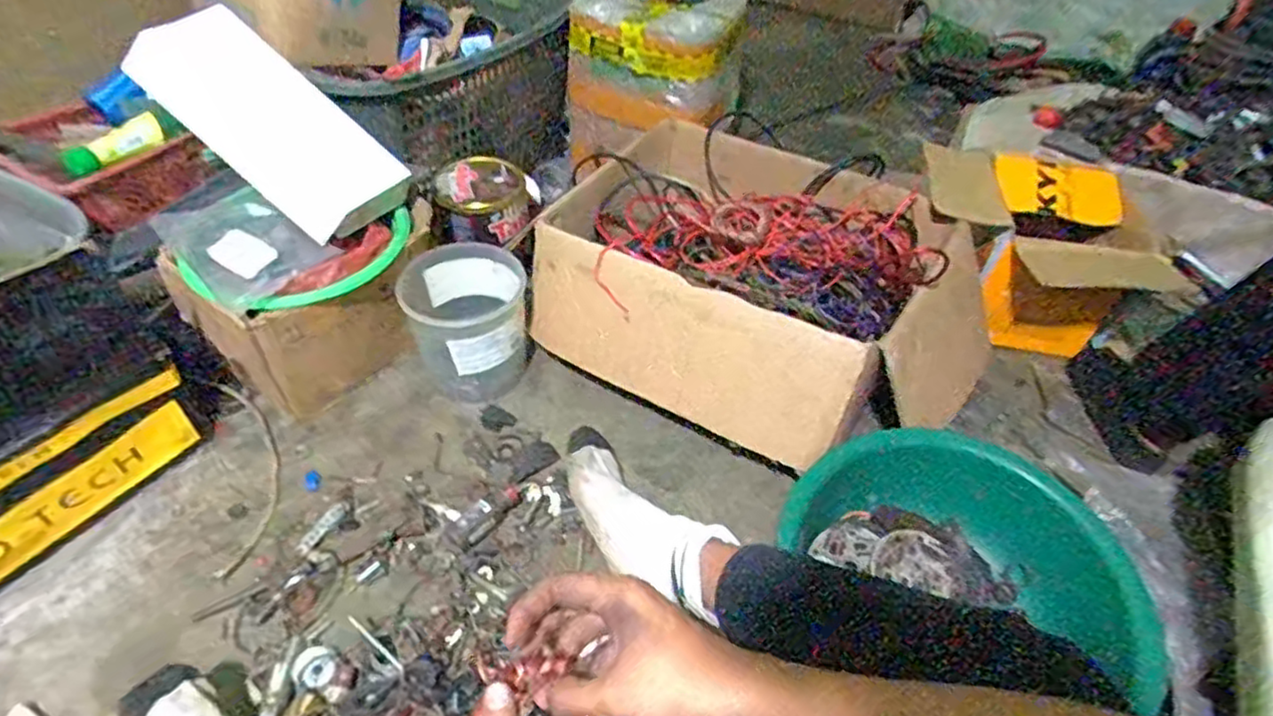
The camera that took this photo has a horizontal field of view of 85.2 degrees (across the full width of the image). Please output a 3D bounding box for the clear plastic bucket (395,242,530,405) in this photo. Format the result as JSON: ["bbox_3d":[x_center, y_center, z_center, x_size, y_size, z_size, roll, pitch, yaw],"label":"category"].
[{"bbox_3d":[-0.237,-0.048,0.991,0.157,0.168,0.151,1,46,-1],"label":"clear plastic bucket"}]

